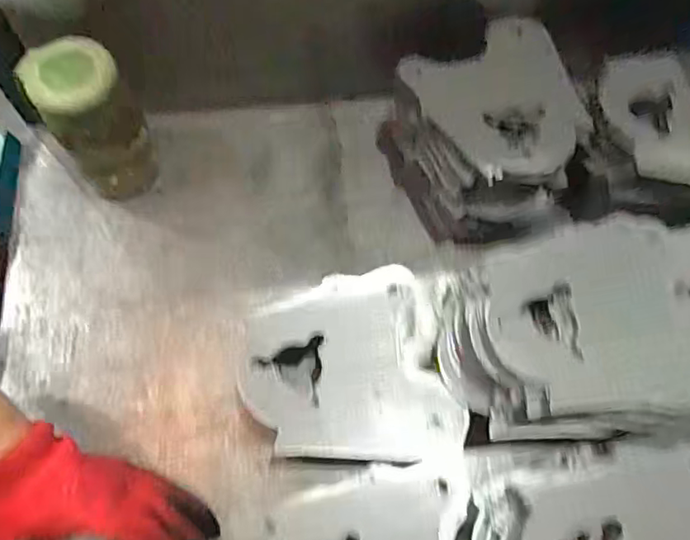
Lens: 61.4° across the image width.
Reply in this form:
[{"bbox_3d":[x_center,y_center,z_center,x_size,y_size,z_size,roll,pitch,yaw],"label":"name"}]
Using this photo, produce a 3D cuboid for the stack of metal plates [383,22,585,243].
[{"bbox_3d":[0.109,-0.112,0.487,0.148,0.091,0.166,5,67,1],"label":"stack of metal plates"}]

